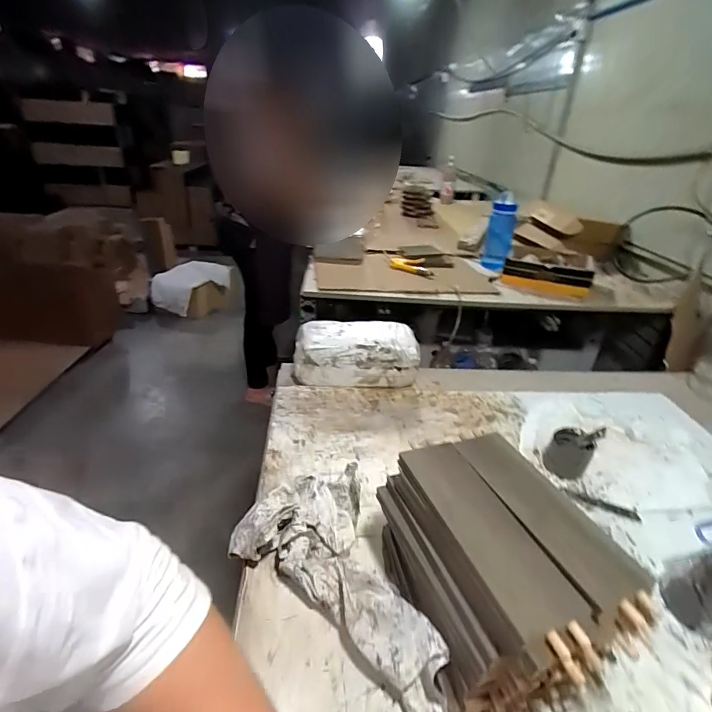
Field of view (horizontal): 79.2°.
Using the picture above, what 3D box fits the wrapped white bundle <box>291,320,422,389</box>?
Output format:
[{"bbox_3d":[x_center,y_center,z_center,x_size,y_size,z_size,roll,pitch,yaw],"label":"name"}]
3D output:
[{"bbox_3d":[-0.001,-0.003,0.899,0.244,0.105,0.098,0,30,-7],"label":"wrapped white bundle"}]

